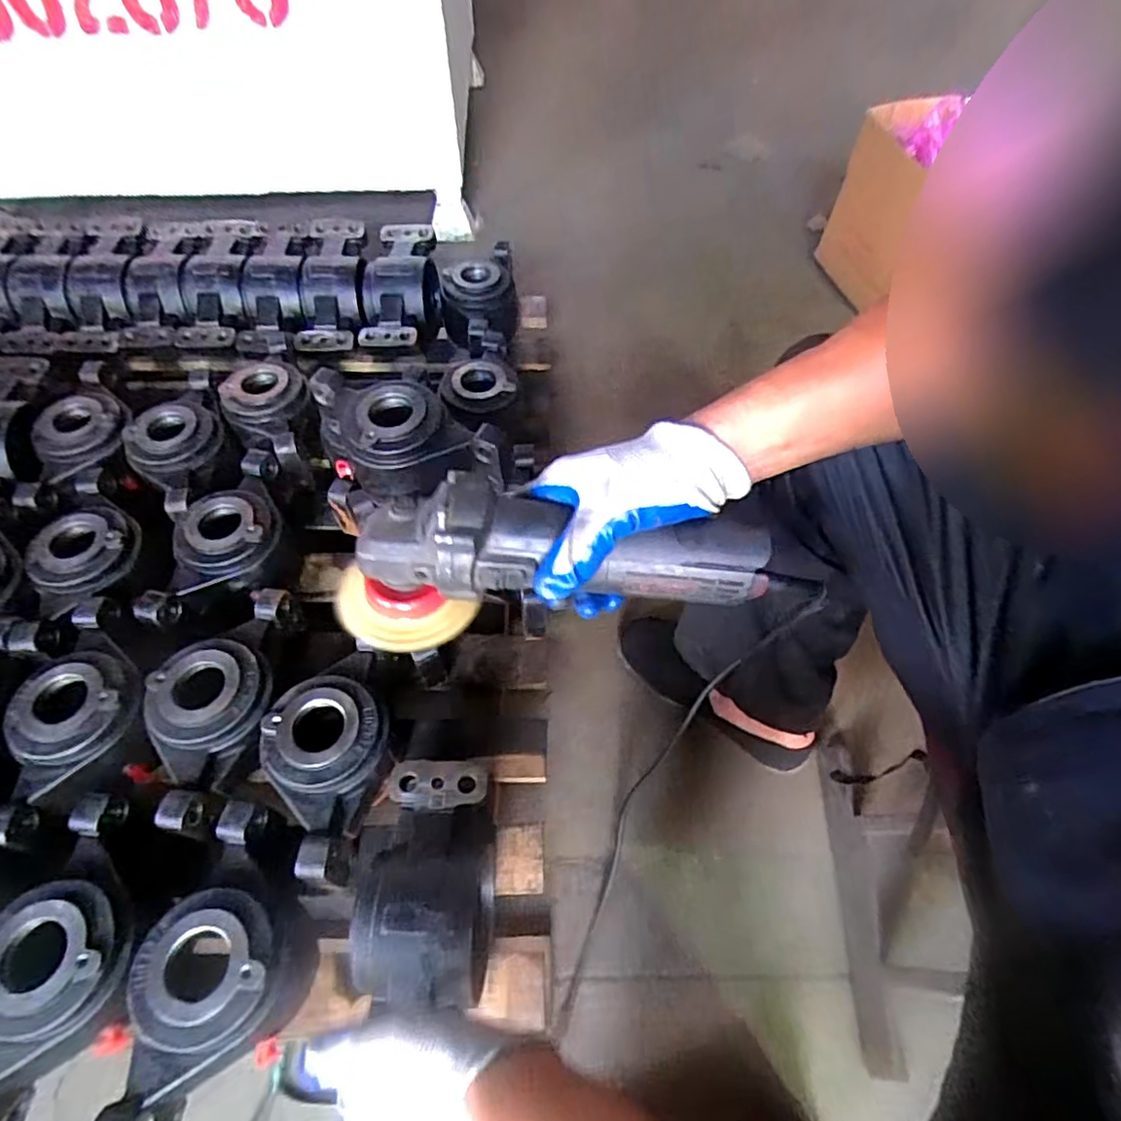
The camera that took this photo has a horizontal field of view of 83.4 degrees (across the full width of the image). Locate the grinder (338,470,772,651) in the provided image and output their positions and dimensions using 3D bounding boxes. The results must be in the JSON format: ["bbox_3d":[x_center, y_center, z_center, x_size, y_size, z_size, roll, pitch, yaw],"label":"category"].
[{"bbox_3d":[-0.013,-0.003,0.418,0.286,0.093,0.081,-4,60,6],"label":"grinder"}]

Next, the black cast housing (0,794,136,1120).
[{"bbox_3d":[-0.376,0.305,0.485,0.109,0.082,0.217,-4,56,-3],"label":"black cast housing"}]

